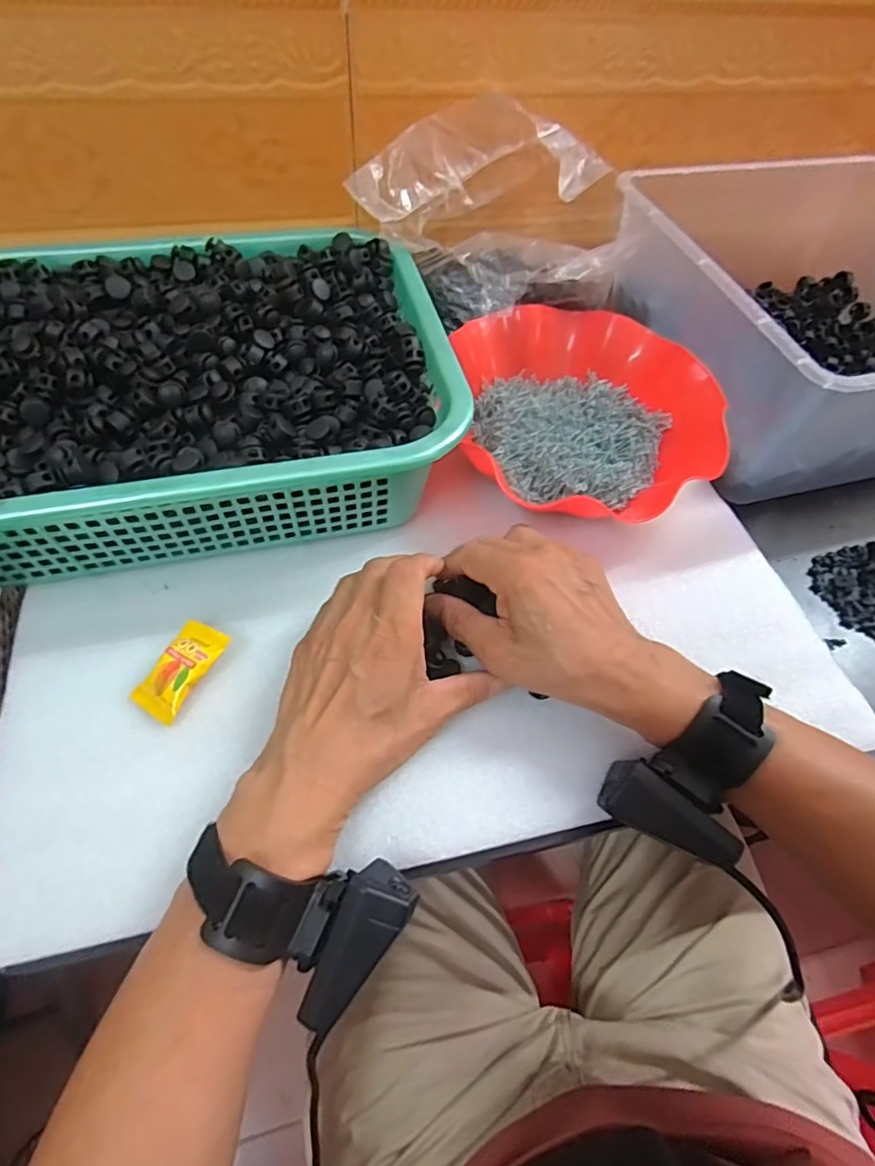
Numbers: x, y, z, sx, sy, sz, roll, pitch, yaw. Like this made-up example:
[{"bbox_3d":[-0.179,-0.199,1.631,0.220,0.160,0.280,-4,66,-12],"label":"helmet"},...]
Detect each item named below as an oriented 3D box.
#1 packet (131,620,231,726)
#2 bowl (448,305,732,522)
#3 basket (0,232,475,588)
[{"bbox_3d":[-0.156,0.053,0.350,0.031,0.020,0.058,26,59,13],"label":"packet"},{"bbox_3d":[0.113,-0.137,0.464,0.196,0.053,0.216,-31,64,-22],"label":"bowl"},{"bbox_3d":[-0.193,-0.147,0.420,0.385,0.089,0.293,-10,58,-11],"label":"basket"}]

